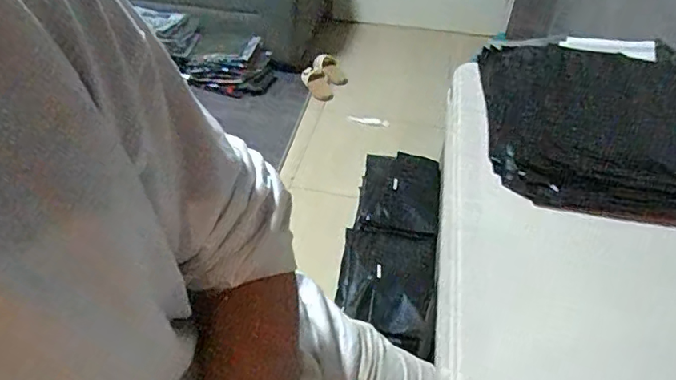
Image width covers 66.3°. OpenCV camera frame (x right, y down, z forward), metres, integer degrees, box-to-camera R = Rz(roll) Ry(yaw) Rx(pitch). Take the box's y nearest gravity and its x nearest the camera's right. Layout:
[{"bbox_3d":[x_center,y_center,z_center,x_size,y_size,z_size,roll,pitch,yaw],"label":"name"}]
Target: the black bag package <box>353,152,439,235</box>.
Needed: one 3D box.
[{"bbox_3d":[0.164,0.007,1.401,0.217,0.037,0.291,-5,45,17],"label":"black bag package"}]

